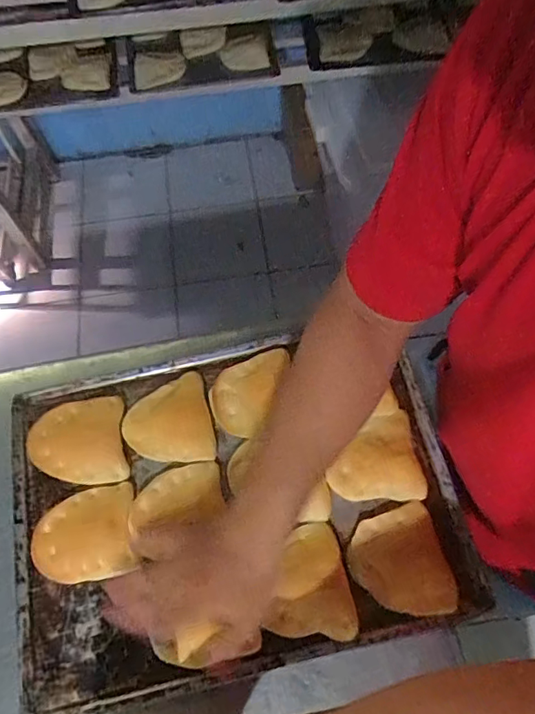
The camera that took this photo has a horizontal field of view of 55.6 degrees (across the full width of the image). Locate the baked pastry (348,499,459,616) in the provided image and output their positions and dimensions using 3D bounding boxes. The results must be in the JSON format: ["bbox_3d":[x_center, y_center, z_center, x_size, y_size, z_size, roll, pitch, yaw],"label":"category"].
[{"bbox_3d":[0.128,0.200,0.495,0.086,0.026,0.097,-13,65,-4],"label":"baked pastry"}]

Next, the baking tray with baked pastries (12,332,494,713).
[{"bbox_3d":[-0.038,0.141,0.530,0.447,0.031,0.323,-12,65,-4],"label":"baking tray with baked pastries"}]

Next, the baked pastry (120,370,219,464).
[{"bbox_3d":[-0.110,0.071,0.557,0.094,0.021,0.095,-12,65,-4],"label":"baked pastry"}]

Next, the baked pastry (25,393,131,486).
[{"bbox_3d":[-0.205,0.094,0.556,0.097,0.028,0.093,-11,65,-3],"label":"baked pastry"}]

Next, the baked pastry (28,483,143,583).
[{"bbox_3d":[-0.186,0.181,0.515,0.101,0.022,0.087,-13,65,-5],"label":"baked pastry"}]

